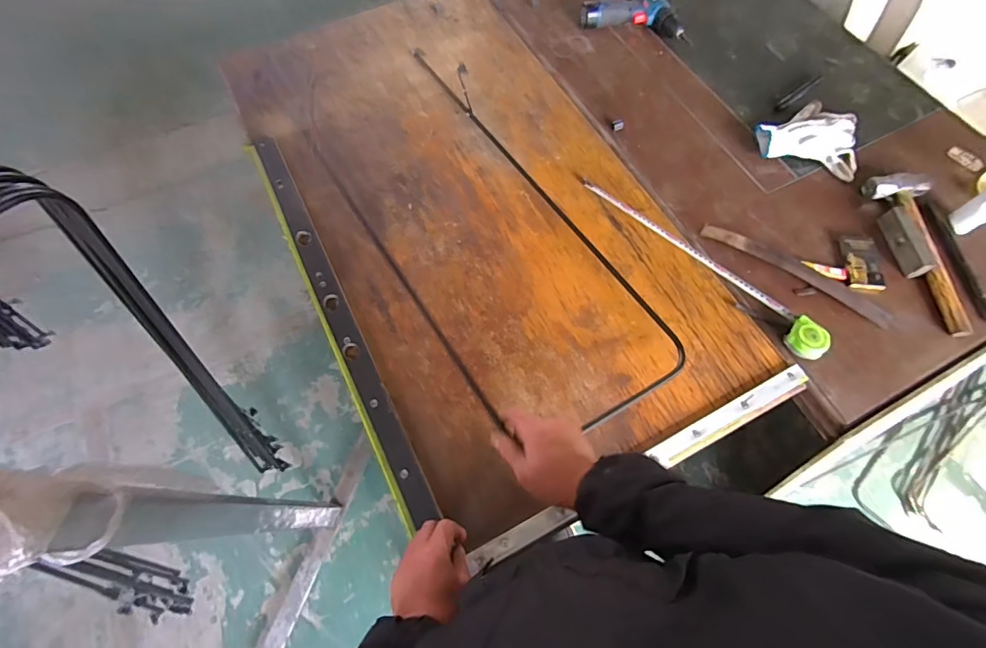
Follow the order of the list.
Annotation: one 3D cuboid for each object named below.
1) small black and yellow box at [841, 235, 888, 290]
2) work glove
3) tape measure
[{"bbox_3d":[0.661,-0.112,0.825,0.053,0.020,0.109,7,67,3],"label":"small black and yellow box"},{"bbox_3d":[0.637,-0.382,0.937,0.190,0.046,0.149,18,68,8],"label":"work glove"},{"bbox_3d":[0.364,-0.126,0.824,0.065,0.043,0.507,-40,72,-15],"label":"tape measure"}]

